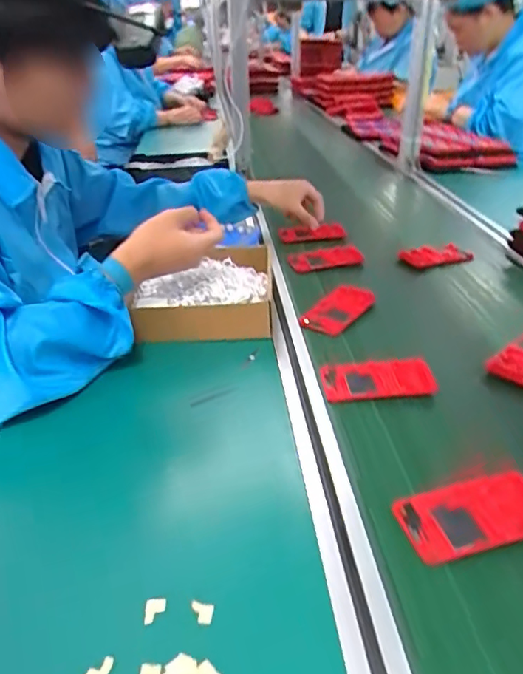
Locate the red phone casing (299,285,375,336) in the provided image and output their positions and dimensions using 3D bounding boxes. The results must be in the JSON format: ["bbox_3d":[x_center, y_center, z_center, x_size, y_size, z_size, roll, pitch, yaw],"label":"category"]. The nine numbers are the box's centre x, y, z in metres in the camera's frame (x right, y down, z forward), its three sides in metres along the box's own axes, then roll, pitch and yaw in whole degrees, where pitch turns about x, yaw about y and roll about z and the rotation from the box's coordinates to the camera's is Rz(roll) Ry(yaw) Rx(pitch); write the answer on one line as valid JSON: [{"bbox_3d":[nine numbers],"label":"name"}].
[{"bbox_3d":[0.112,-0.040,0.761,0.063,0.014,0.122,26,48,30],"label":"red phone casing"}]

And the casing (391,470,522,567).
[{"bbox_3d":[0.175,0.145,0.439,0.126,0.010,0.063,-12,32,-10],"label":"casing"}]

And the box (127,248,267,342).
[{"bbox_3d":[-0.074,-0.068,0.773,0.188,0.044,0.216,0,31,0],"label":"box"}]

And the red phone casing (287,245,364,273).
[{"bbox_3d":[0.110,-0.137,0.940,0.133,0.011,0.078,-7,32,-11],"label":"red phone casing"}]

